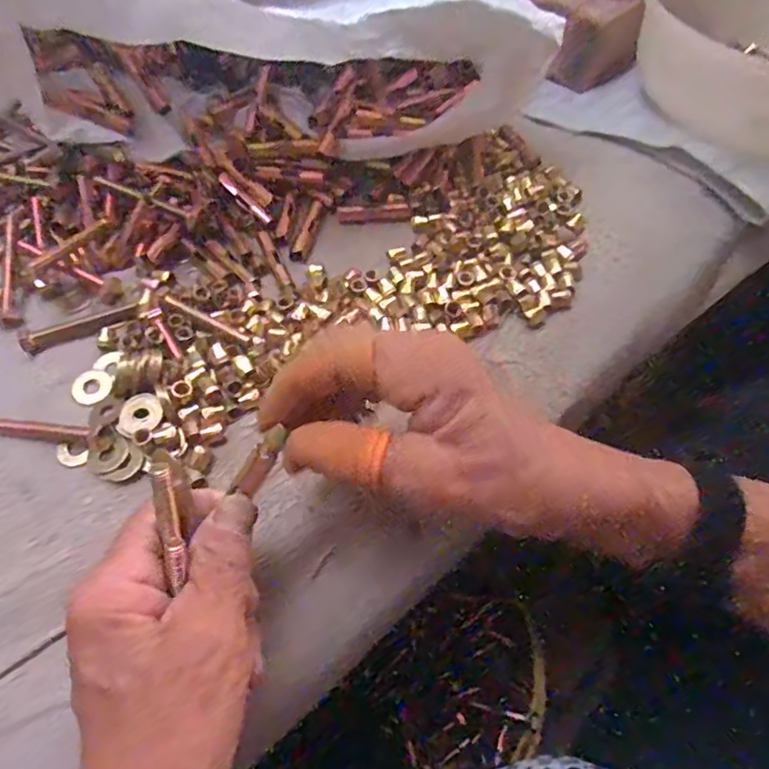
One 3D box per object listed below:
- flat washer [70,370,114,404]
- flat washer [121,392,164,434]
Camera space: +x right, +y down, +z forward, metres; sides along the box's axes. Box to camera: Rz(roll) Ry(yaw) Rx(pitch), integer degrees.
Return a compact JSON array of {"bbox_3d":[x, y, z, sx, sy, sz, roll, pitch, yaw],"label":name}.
[{"bbox_3d":[-0.157,0.001,0.311,0.021,0.004,0.020,0,61,1],"label":"flat washer"},{"bbox_3d":[-0.122,0.014,0.292,0.020,0.004,0.023,-29,64,-15],"label":"flat washer"}]

